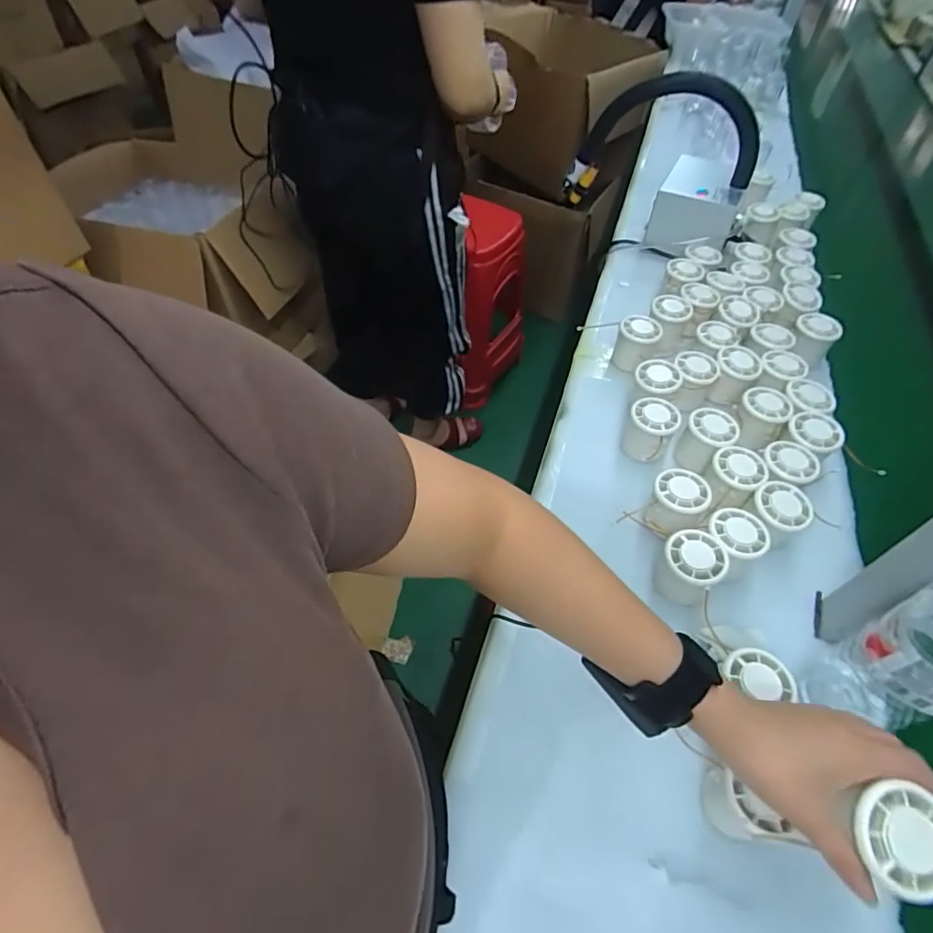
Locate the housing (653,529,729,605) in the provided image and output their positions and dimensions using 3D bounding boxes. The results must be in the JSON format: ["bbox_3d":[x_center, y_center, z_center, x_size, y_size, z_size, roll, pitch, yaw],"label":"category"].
[{"bbox_3d":[0.214,0.099,0.514,0.051,0.063,0.052,2,52,-2],"label":"housing"}]

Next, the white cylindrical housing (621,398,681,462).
[{"bbox_3d":[0.212,-0.041,0.619,0.052,0.058,0.055,2,52,-2],"label":"white cylindrical housing"}]

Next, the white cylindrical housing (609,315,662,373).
[{"bbox_3d":[0.230,-0.166,0.715,0.054,0.058,0.054,2,52,-2],"label":"white cylindrical housing"}]

